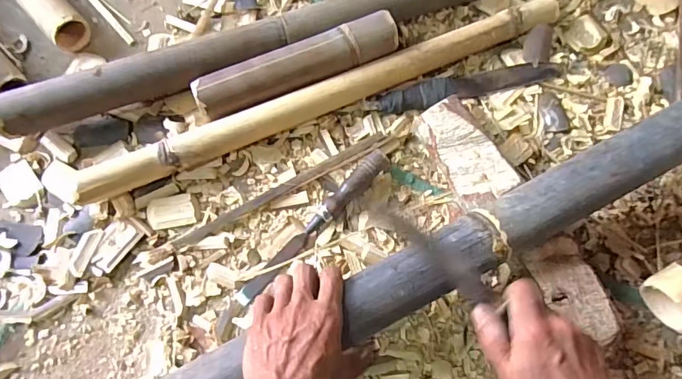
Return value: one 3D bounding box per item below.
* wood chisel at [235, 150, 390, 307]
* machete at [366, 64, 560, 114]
[{"bbox_3d":[-0.035,0.041,0.545,0.238,0.030,0.024,-43,78,-13],"label":"wood chisel"},{"bbox_3d":[0.165,-0.137,0.613,0.264,0.022,0.039,-12,73,-4],"label":"machete"}]

